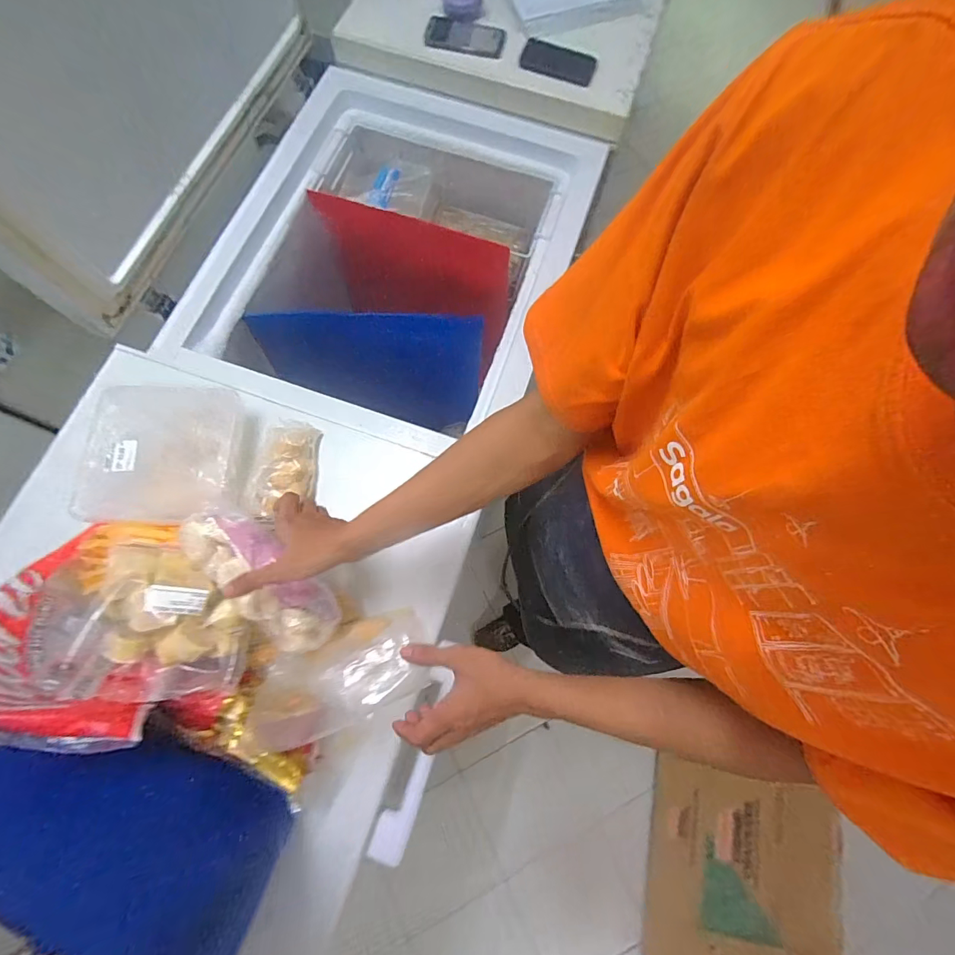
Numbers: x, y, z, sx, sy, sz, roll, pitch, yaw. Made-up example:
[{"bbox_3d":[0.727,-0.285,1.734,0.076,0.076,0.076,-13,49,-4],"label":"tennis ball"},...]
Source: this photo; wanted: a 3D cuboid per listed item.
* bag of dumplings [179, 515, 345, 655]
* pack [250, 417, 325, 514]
[{"bbox_3d":[-0.262,0.121,0.532,0.080,0.050,0.211,-44,91,-13],"label":"bag of dumplings"},{"bbox_3d":[-0.283,-0.019,0.653,0.083,0.019,0.150,7,67,-17],"label":"pack"}]

